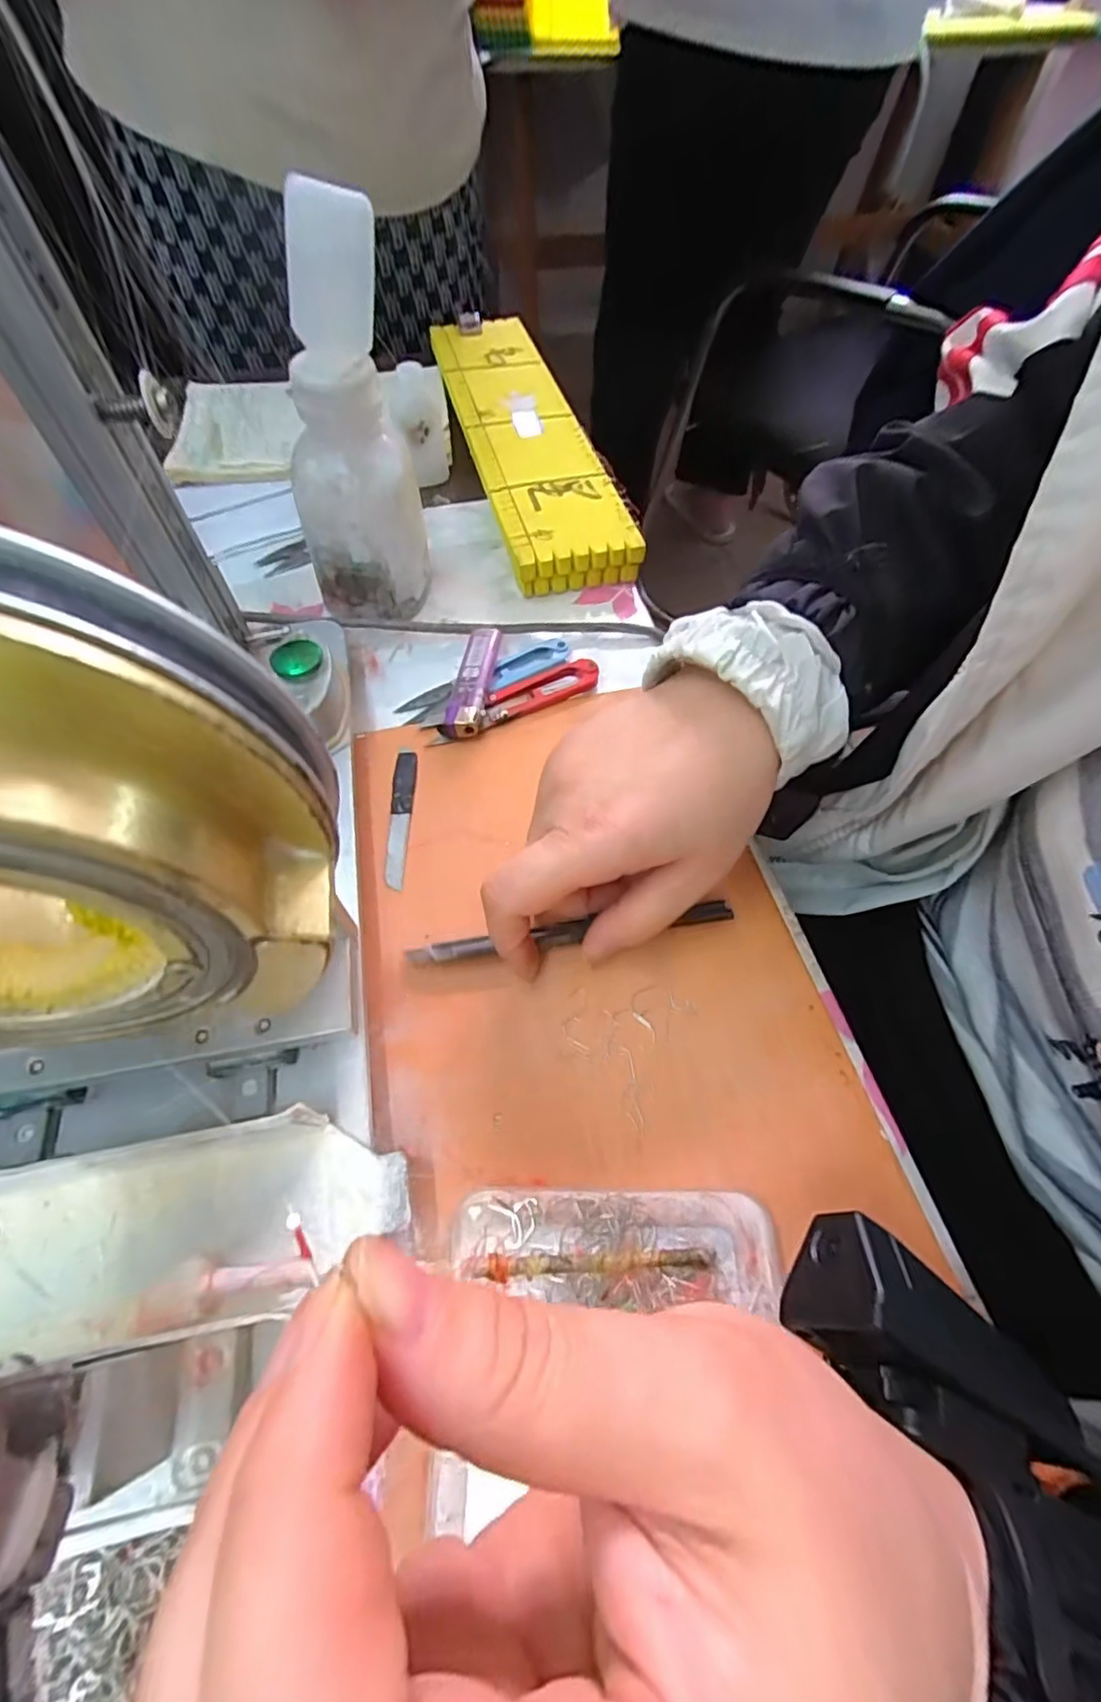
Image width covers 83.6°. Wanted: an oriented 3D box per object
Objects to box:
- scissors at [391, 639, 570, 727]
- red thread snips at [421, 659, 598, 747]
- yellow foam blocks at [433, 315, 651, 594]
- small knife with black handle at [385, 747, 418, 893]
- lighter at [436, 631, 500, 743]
[{"bbox_3d":[-0.036,-0.096,0.345,0.101,0.011,0.023,-23,62,-14],"label":"scissors"},{"bbox_3d":[-0.021,-0.083,0.331,0.098,0.009,0.023,-23,62,-15],"label":"red thread snips"},{"bbox_3d":[-0.022,-0.304,0.453,0.080,0.032,0.320,-13,60,-9],"label":"yellow foam blocks"},{"bbox_3d":[-0.072,-0.019,0.297,0.012,0.005,0.080,-2,59,-3],"label":"small knife with black handle"},{"bbox_3d":[-0.043,-0.093,0.334,0.022,0.014,0.077,5,59,2],"label":"lighter"}]

